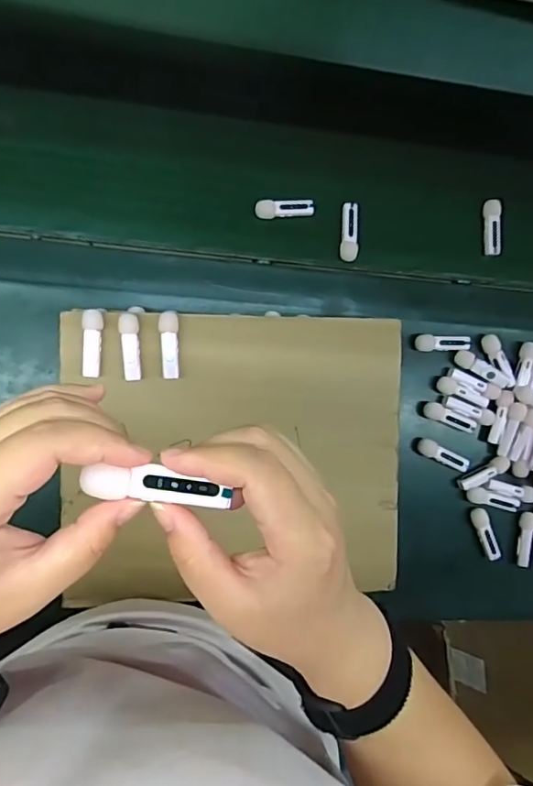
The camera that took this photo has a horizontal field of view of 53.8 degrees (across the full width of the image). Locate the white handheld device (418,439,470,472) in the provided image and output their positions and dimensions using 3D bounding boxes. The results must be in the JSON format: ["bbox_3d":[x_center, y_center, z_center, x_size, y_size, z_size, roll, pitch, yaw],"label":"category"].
[{"bbox_3d":[0.212,0.074,0.624,0.067,0.015,0.020,23,87,-8],"label":"white handheld device"}]

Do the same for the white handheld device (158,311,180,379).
[{"bbox_3d":[-0.097,-0.048,0.527,0.018,0.018,0.067,-1,89,-9],"label":"white handheld device"}]

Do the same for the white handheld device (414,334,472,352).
[{"bbox_3d":[0.208,-0.058,0.620,0.065,0.014,0.019,2,90,-9],"label":"white handheld device"}]

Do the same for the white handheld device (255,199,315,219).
[{"bbox_3d":[0.021,-0.207,0.592,0.065,0.010,0.020,-4,91,-9],"label":"white handheld device"}]

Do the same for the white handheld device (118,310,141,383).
[{"bbox_3d":[-0.134,-0.046,0.517,0.018,0.011,0.066,-2,89,-9],"label":"white handheld device"}]

